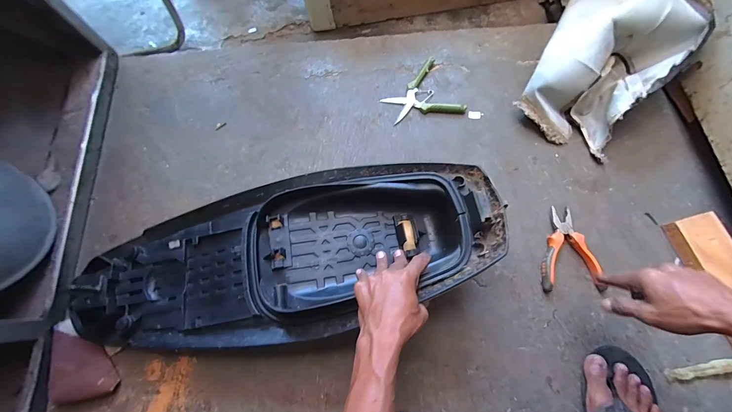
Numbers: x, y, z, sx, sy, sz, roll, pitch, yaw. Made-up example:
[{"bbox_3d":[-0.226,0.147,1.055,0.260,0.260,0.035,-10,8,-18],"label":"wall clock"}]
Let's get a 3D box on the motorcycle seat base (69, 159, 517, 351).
[{"bbox_3d":[-0.135,0.082,0.517,0.684,0.099,0.255,-15,72,5],"label":"motorcycle seat base"}]

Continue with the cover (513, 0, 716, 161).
[{"bbox_3d":[0.490,-0.318,0.628,0.211,0.160,0.381,28,75,11],"label":"cover"}]

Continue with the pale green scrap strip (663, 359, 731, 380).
[{"bbox_3d":[0.557,0.270,0.511,0.119,0.010,0.022,-11,72,-2],"label":"pale green scrap strip"}]

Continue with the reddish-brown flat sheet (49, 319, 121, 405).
[{"bbox_3d":[-0.491,0.262,0.542,0.092,0.033,0.142,-17,72,-4],"label":"reddish-brown flat sheet"}]

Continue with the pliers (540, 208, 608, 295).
[{"bbox_3d":[0.365,0.076,0.566,0.096,0.019,0.149,1,72,2],"label":"pliers"}]

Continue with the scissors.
[{"bbox_3d":[0.121,-0.237,0.683,0.146,0.018,0.146,-28,73,-7],"label":"scissors"}]

